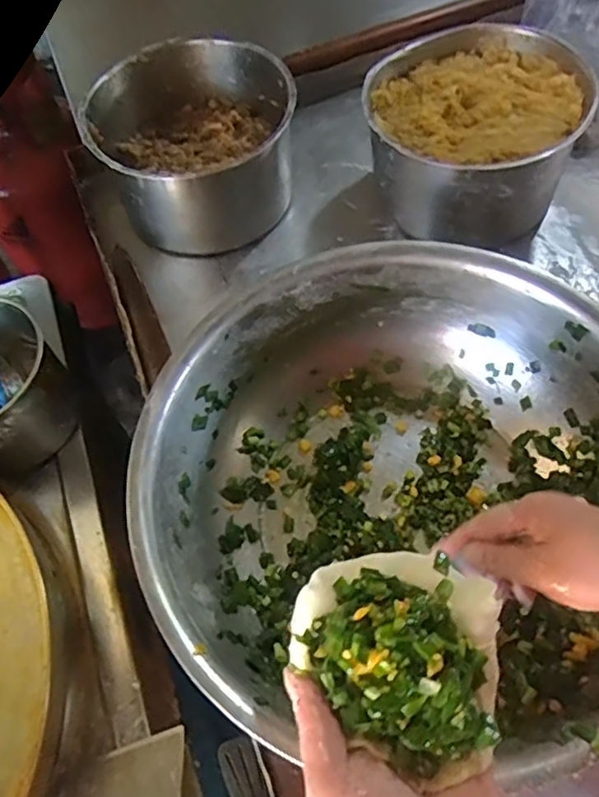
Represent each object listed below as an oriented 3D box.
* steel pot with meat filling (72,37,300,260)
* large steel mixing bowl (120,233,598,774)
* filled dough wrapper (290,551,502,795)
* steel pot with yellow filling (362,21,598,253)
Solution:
[{"bbox_3d":[-0.111,-0.272,0.692,0.205,0.123,0.192,-2,60,3],"label":"steel pot with meat filling"},{"bbox_3d":[0.080,0.062,0.489,0.371,0.116,0.355,-2,60,3],"label":"large steel mixing bowl"},{"bbox_3d":[0.046,0.124,0.314,0.098,0.034,0.103,-2,60,3],"label":"filled dough wrapper"},{"bbox_3d":[0.175,-0.268,0.664,0.199,0.120,0.205,-2,60,3],"label":"steel pot with yellow filling"}]

